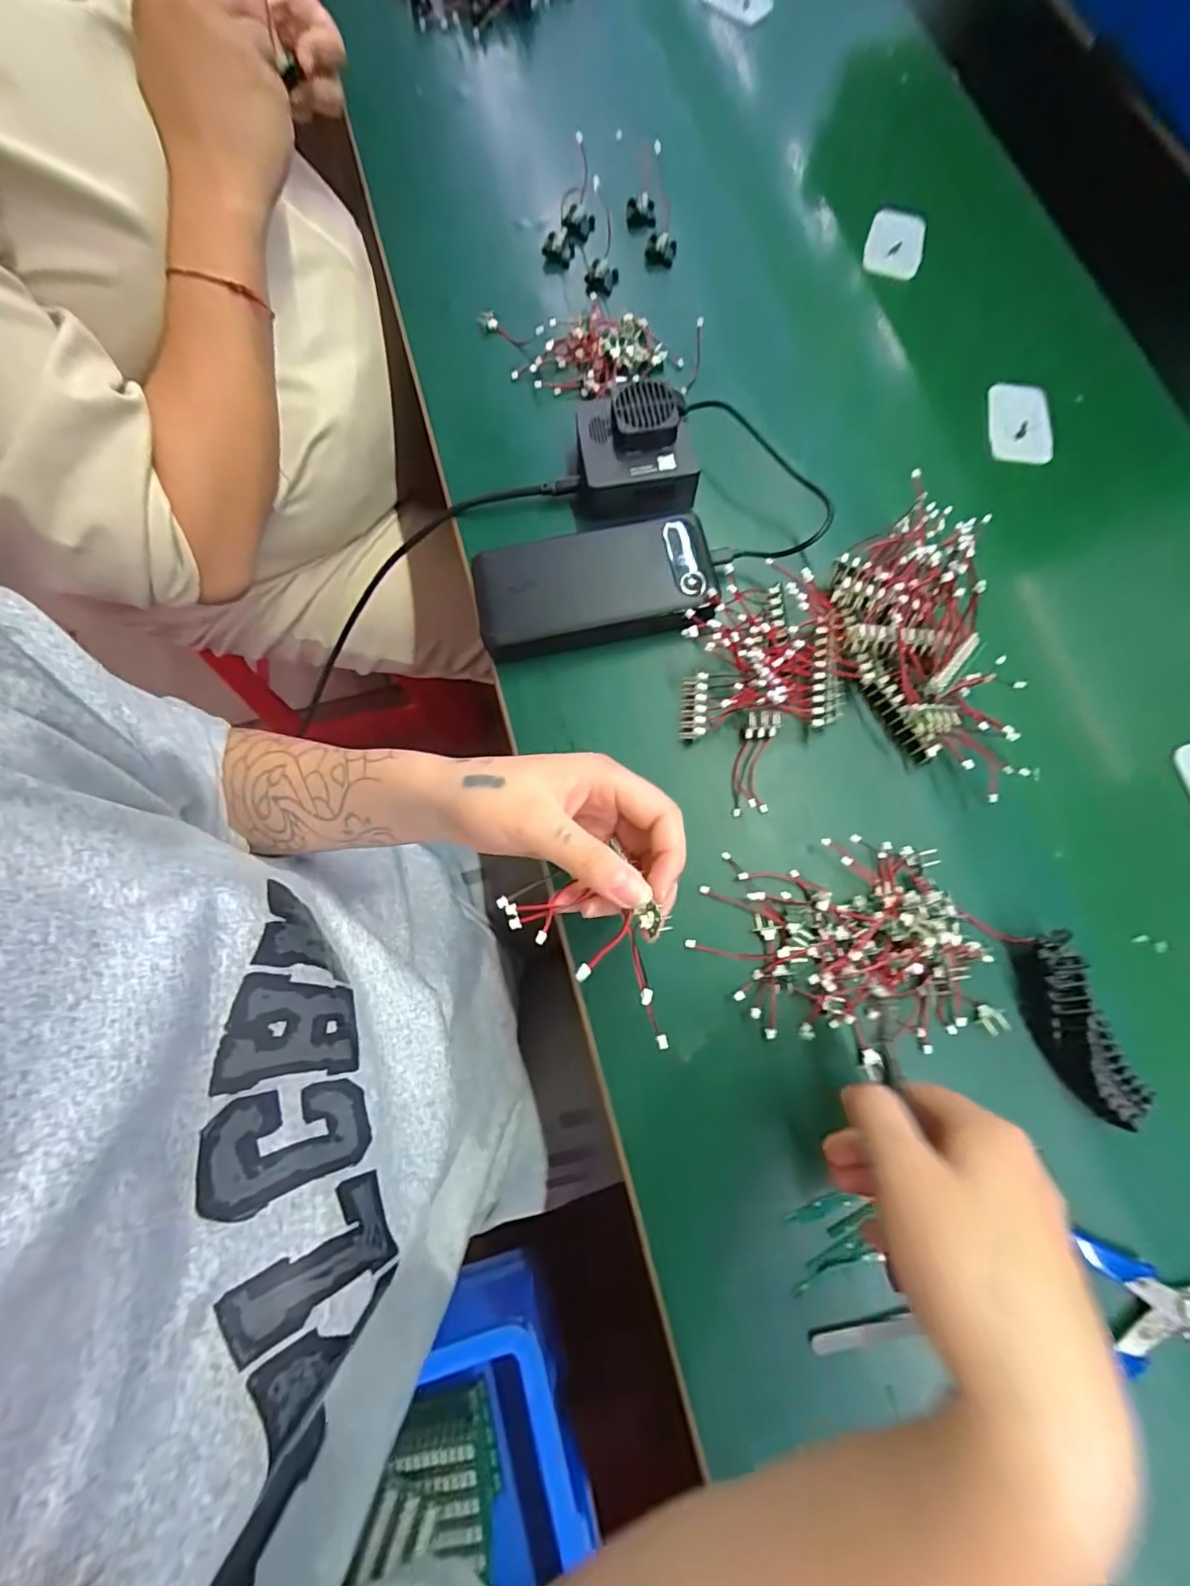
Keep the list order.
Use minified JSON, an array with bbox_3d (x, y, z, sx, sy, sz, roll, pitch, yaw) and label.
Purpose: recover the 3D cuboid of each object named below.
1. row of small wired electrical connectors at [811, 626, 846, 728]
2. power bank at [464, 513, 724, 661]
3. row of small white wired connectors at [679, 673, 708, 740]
[{"bbox_3d":[0.145,-0.072,0.346,0.019,0.013,0.062,4,76,1],"label":"row of small wired electrical connectors"},{"bbox_3d":[-0.003,-0.136,0.369,0.149,0.034,0.069,-10,77,-2],"label":"power bank"},{"bbox_3d":[0.063,-0.055,0.355,0.016,0.007,0.043,5,76,1],"label":"row of small white wired connectors"}]

